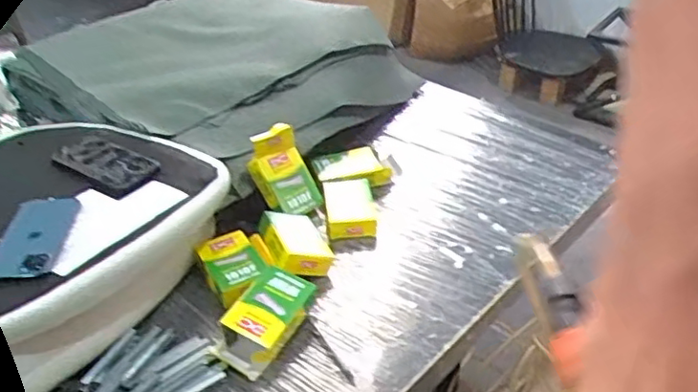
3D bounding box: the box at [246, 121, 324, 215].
[{"bbox_3d":[-0.104,-0.039,1.040,0.092,0.143,0.045,-18,-3,-33],"label":"box"}]

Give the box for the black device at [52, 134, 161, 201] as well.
[{"bbox_3d":[-0.360,-0.049,0.968,0.171,0.013,0.100,20,41,28],"label":"black device"}]

